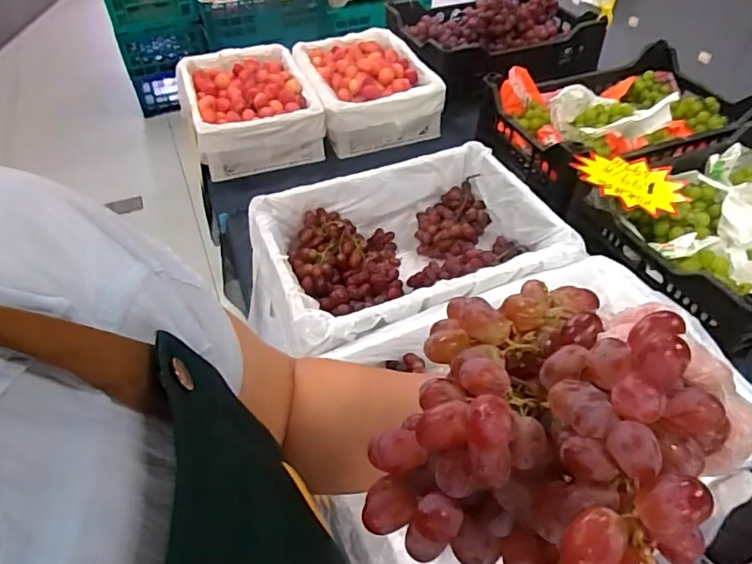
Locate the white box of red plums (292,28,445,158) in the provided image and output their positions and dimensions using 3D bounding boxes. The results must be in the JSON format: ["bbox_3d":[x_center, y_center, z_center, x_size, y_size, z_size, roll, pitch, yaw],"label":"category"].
[{"bbox_3d":[-0.029,-0.485,1.329,0.283,0.123,0.391,-13,47,-12],"label":"white box of red plums"}]

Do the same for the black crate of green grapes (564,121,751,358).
[{"bbox_3d":[0.619,-0.103,0.889,0.482,0.157,0.393,-20,49,-18],"label":"black crate of green grapes"}]

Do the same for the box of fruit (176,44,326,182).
[{"bbox_3d":[-0.310,-0.427,1.291,0.279,0.132,0.384,-14,47,-13],"label":"box of fruit"}]

